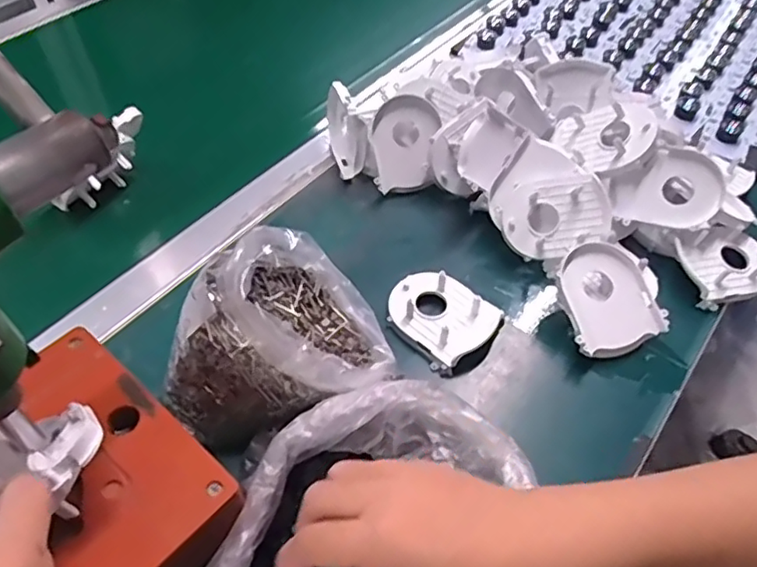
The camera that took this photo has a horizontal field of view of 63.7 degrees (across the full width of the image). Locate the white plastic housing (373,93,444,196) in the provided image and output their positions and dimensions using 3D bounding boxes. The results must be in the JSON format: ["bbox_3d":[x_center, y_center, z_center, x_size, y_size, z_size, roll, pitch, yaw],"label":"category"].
[{"bbox_3d":[0.024,-0.122,0.533,0.057,0.078,0.014,-6,12,-8],"label":"white plastic housing"}]

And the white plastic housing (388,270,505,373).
[{"bbox_3d":[0.046,0.023,0.462,0.063,0.020,0.079,-34,59,-26],"label":"white plastic housing"}]

